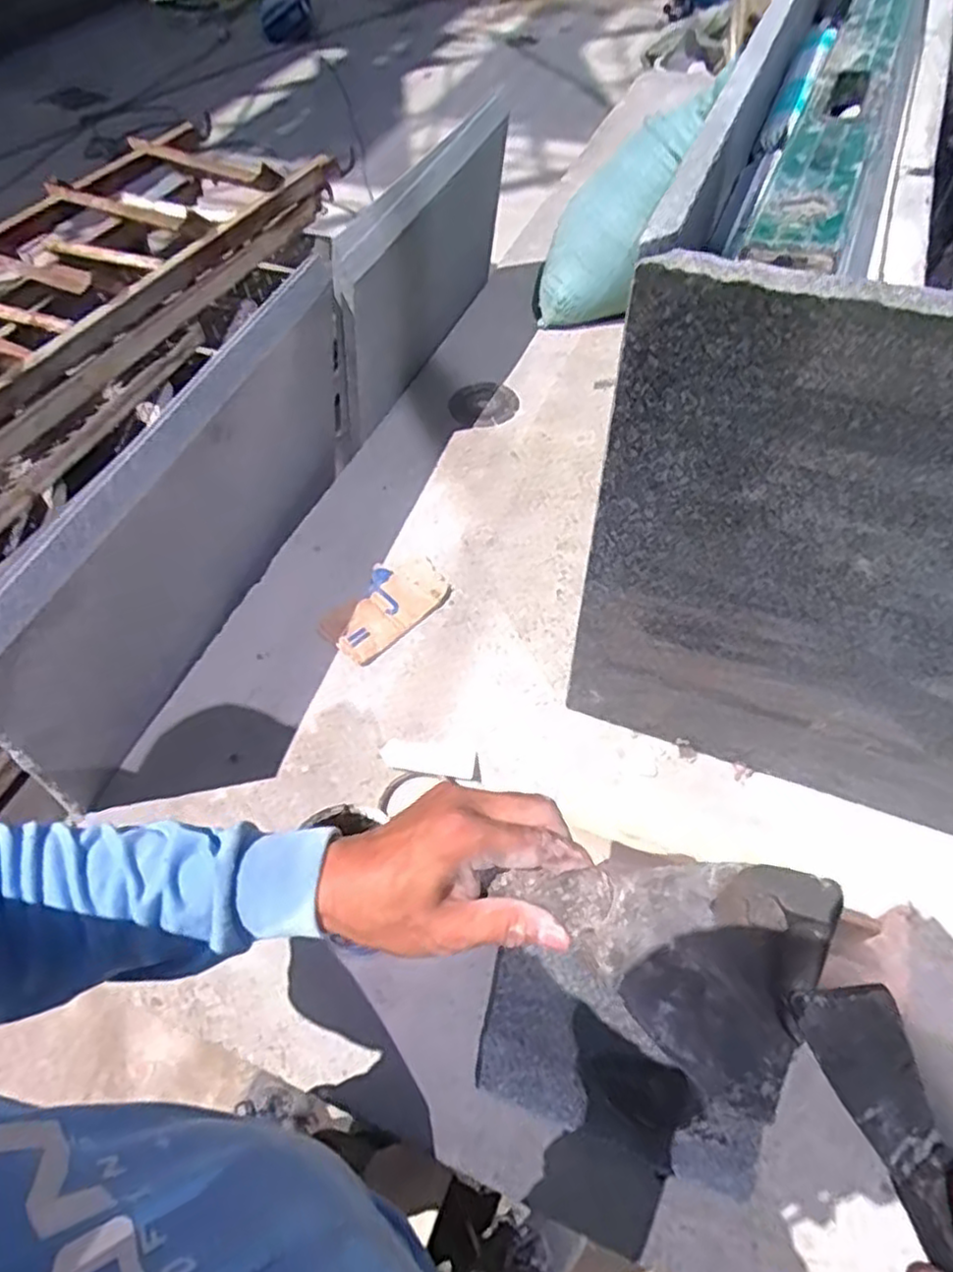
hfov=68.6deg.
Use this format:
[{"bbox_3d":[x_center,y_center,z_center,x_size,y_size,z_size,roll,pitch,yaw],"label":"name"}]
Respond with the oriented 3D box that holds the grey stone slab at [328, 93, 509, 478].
[{"bbox_3d":[-0.076,-0.560,1.062,0.035,0.275,0.583,16,58,13],"label":"grey stone slab"}]

